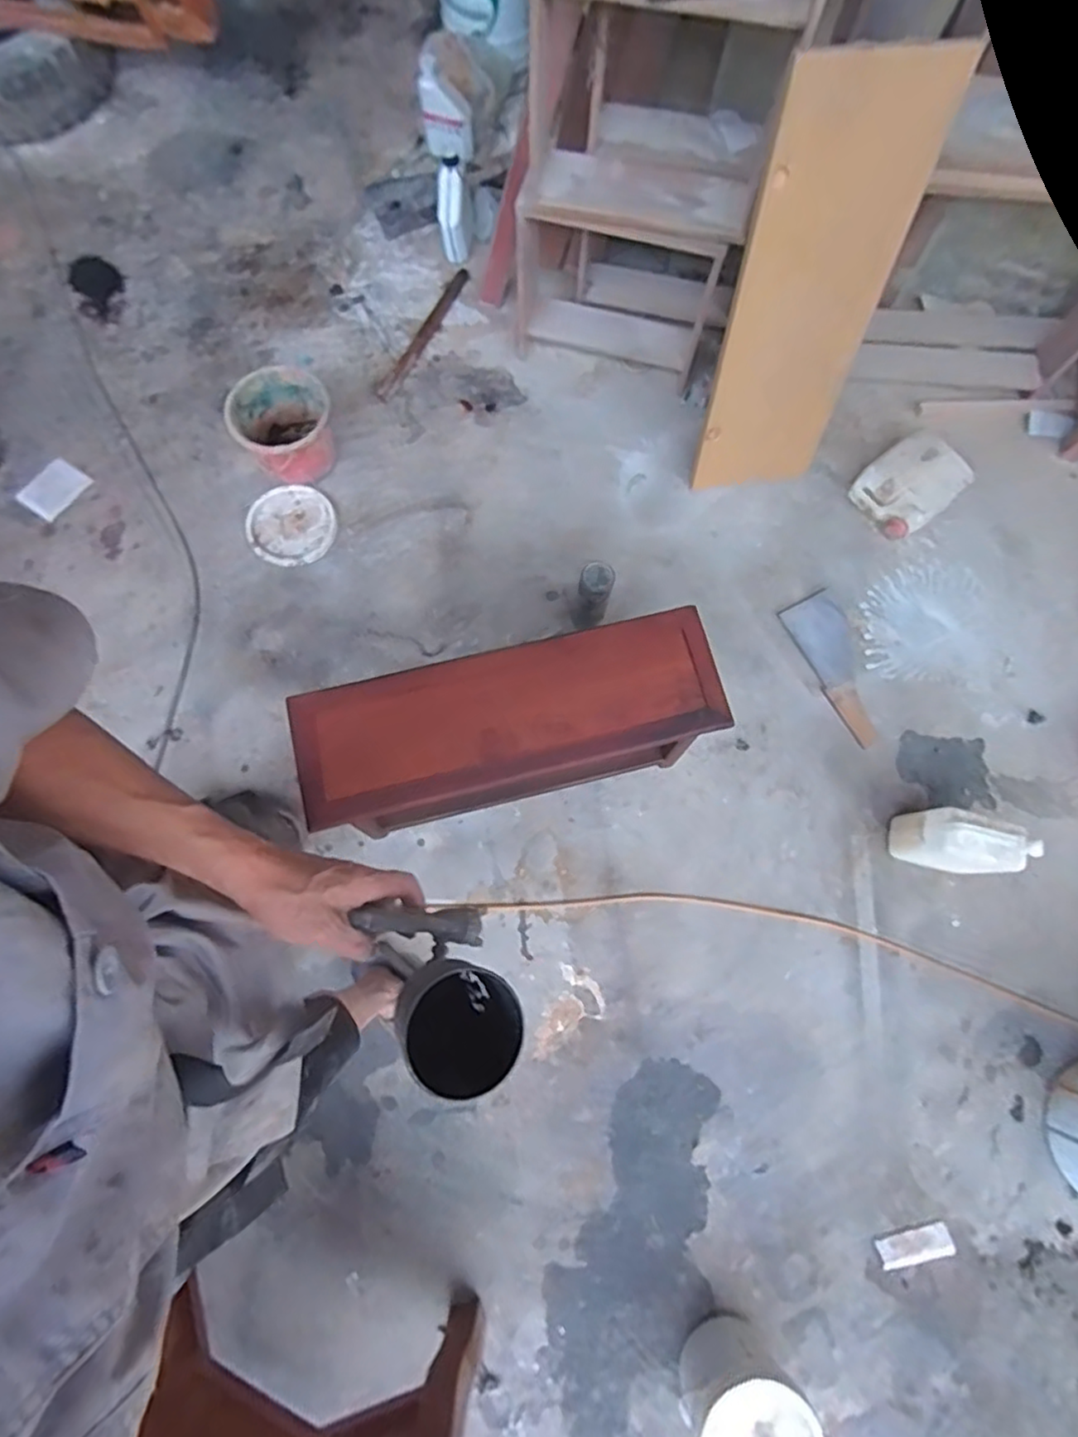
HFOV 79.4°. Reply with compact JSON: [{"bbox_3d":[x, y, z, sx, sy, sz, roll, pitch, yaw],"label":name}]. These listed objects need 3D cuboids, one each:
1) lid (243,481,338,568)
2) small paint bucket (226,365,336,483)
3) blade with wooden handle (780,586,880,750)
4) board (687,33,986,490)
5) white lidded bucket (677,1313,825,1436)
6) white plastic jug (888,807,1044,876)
[{"bbox_3d":[-0.564,-0.442,1.480,0.195,0.024,0.194,0,76,-1],"label":"lid"},{"bbox_3d":[-0.558,-0.647,1.461,0.213,0.166,0.204,0,76,-1],"label":"small paint bucket"},{"bbox_3d":[0.667,-0.114,1.430,0.123,0.015,0.341,-25,78,-7],"label":"blade with wooden handle"},{"bbox_3d":[0.498,-0.749,1.211,0.273,0.718,0.031,-2,57,-2],"label":"board"},{"bbox_3d":[0.328,1.113,1.035,0.193,0.162,0.225,-29,77,-9],"label":"white lidded bucket"},{"bbox_3d":[0.799,0.240,1.247,0.165,0.207,0.097,15,76,3],"label":"white plastic jug"}]

